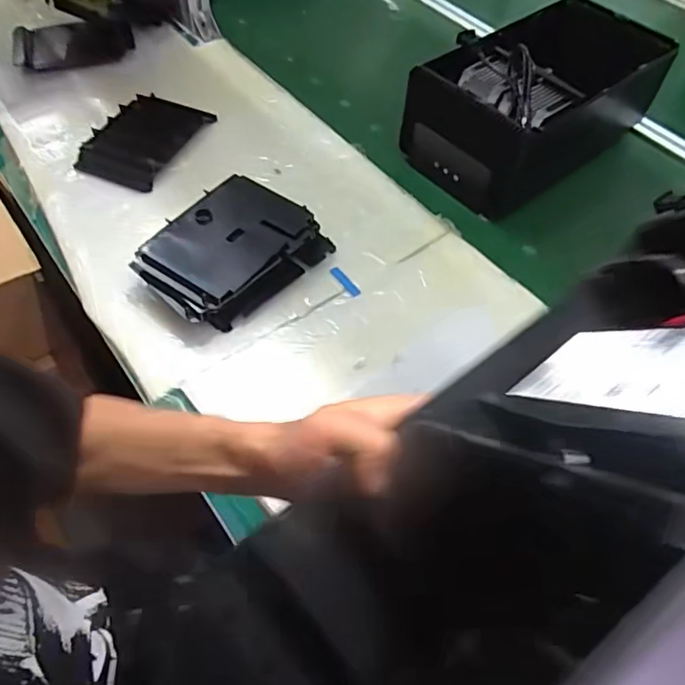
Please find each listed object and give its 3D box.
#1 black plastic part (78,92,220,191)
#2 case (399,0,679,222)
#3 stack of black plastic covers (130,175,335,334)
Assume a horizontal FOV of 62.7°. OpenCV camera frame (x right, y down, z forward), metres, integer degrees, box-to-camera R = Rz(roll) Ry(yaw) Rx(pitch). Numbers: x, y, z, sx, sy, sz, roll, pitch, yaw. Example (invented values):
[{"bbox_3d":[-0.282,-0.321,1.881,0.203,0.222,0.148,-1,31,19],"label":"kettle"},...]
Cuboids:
[{"bbox_3d":[-0.287,-0.296,0.824,0.137,0.036,0.176,24,56,14],"label":"black plastic part"},{"bbox_3d":[0.273,-0.354,0.798,0.341,0.118,0.197,-35,62,-25],"label":"case"},{"bbox_3d":[-0.129,-0.109,0.666,0.146,0.055,0.203,37,60,22],"label":"stack of black plastic covers"}]

